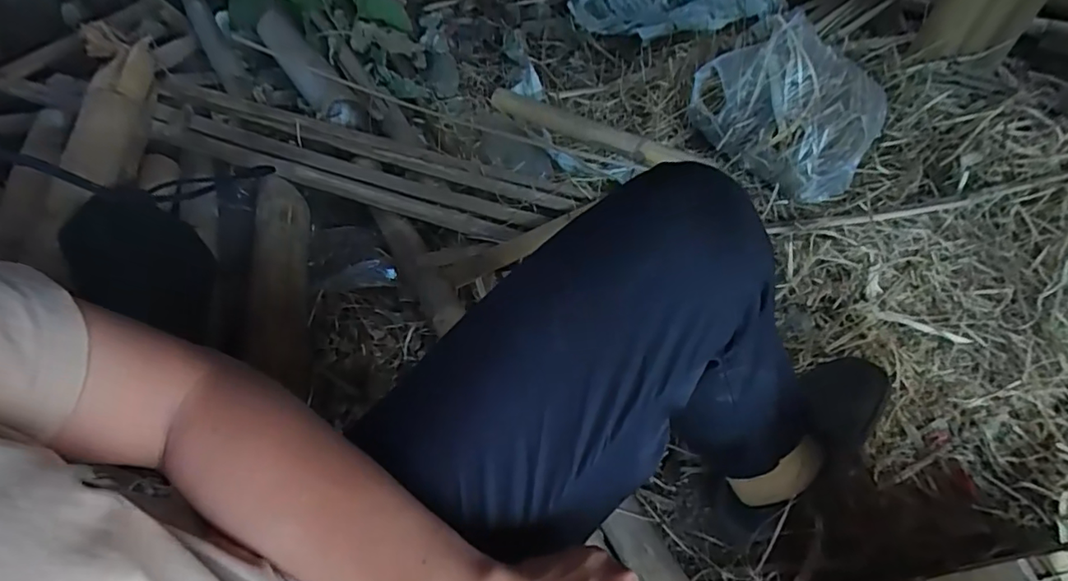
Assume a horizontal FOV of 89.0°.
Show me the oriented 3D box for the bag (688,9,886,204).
[{"bbox_3d":[0.426,-0.317,0.908,0.295,0.197,0.168,36,58,20],"label":"bag"}]

